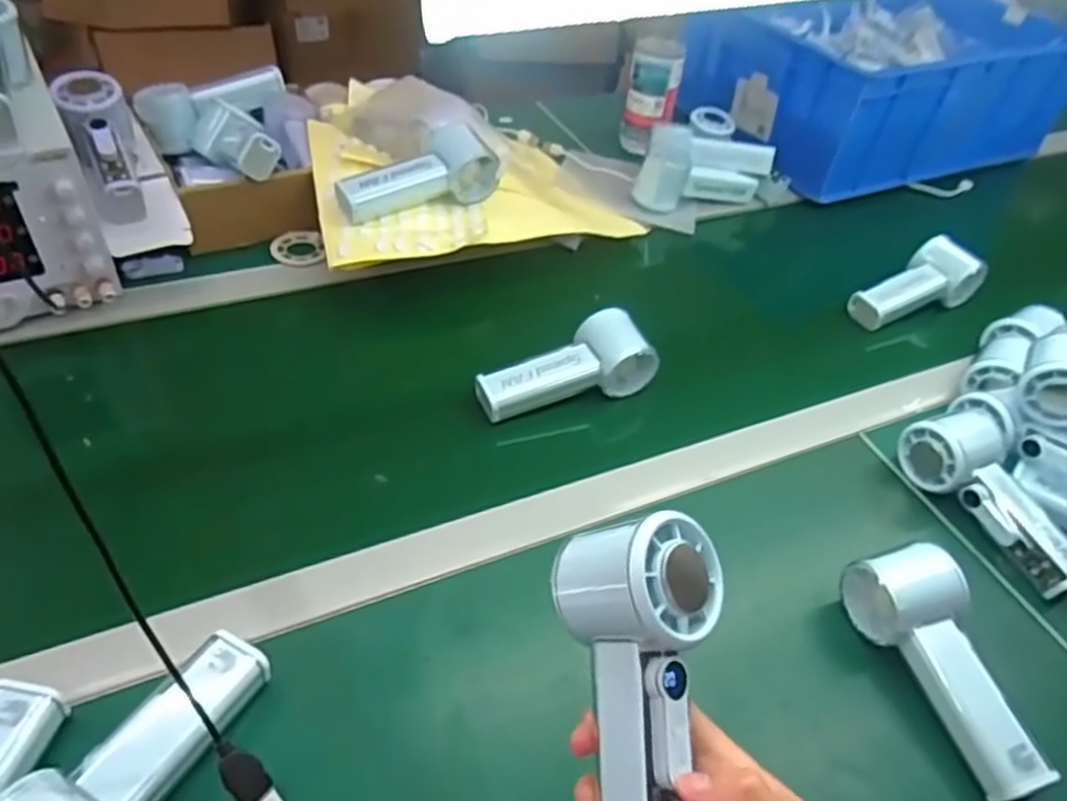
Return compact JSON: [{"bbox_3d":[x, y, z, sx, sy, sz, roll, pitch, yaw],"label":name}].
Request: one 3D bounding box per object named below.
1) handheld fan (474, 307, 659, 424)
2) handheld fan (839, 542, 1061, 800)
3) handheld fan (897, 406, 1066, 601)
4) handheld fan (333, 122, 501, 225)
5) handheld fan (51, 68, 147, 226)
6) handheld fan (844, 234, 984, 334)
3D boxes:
[{"bbox_3d":[0.027,-0.026,0.619,0.151,0.046,0.064,-20,50,-25],"label":"handheld fan"},{"bbox_3d":[0.258,0.164,0.464,0.049,0.052,0.146,-13,62,-20],"label":"handheld fan"},{"bbox_3d":[0.361,0.071,0.572,0.074,0.056,0.152,-18,62,-24],"label":"handheld fan"},{"bbox_3d":[-0.109,-0.211,0.700,0.153,0.051,0.056,-16,49,-22],"label":"handheld fan"},{"bbox_3d":[-0.389,-0.231,0.679,0.056,0.056,0.162,-18,72,-24],"label":"handheld fan"},{"bbox_3d":[0.387,-0.122,0.767,0.129,0.042,0.069,-25,51,-11],"label":"handheld fan"}]

